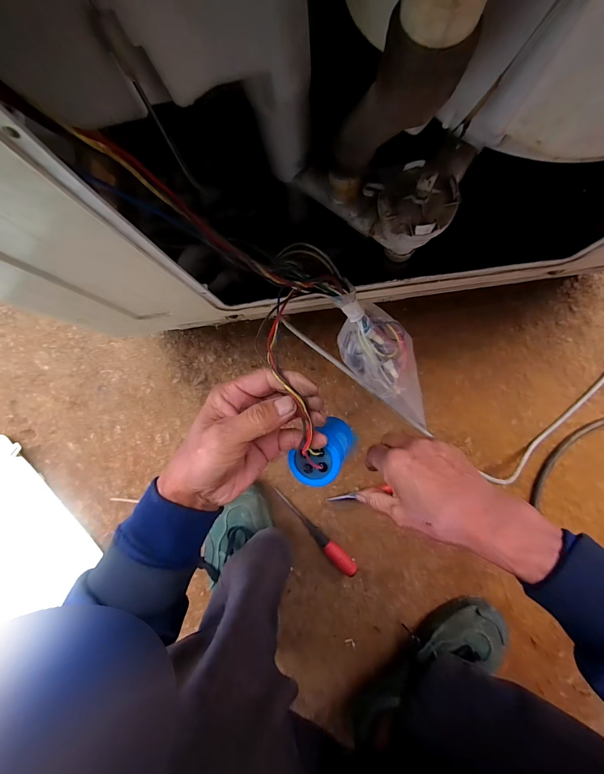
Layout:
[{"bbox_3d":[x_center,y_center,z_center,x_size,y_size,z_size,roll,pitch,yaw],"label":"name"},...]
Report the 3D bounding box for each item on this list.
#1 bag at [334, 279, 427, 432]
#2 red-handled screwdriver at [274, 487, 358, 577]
[{"bbox_3d":[0.086,-0.030,0.352,0.067,0.049,0.168,-35,111,4],"label":"bag"},{"bbox_3d":[0.020,0.218,0.501,0.162,0.020,0.021,45,93,5],"label":"red-handled screwdriver"}]

